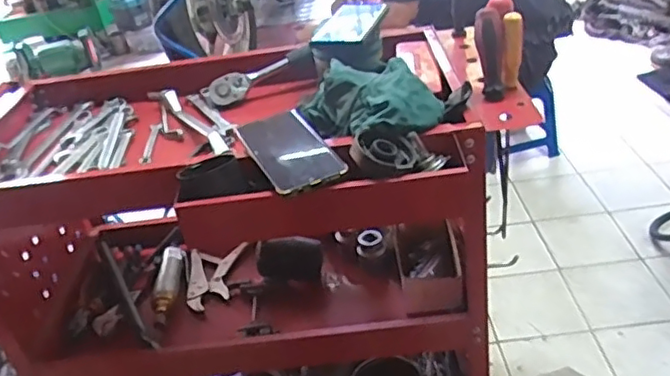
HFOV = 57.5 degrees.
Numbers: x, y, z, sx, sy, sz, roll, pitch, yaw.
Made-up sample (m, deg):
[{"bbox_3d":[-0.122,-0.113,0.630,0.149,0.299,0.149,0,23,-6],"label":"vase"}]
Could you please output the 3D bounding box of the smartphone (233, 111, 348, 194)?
[{"bbox_3d":[-0.051,-0.045,0.675,0.081,0.015,0.158,-18,34,-15],"label":"smartphone"}]

